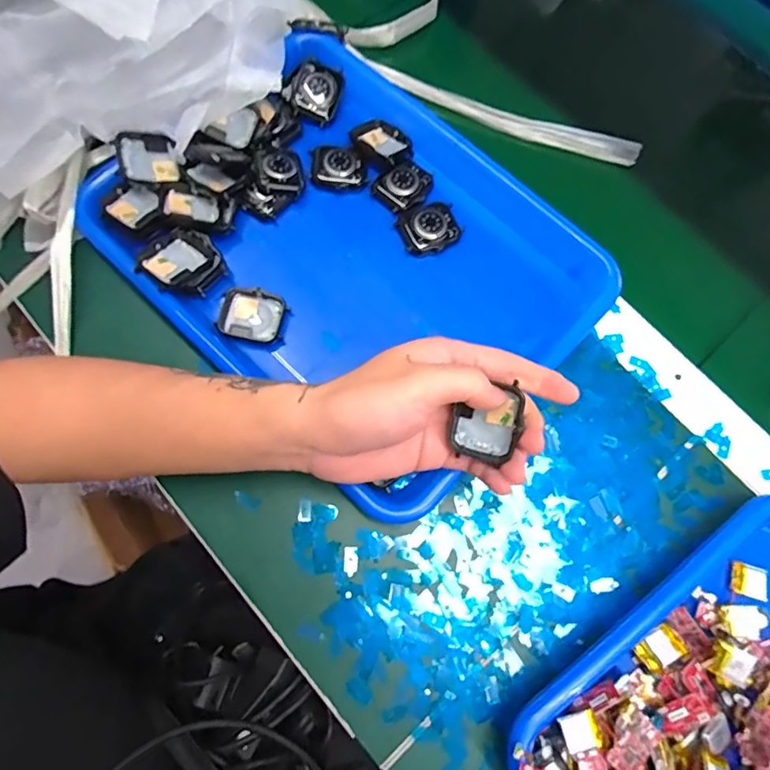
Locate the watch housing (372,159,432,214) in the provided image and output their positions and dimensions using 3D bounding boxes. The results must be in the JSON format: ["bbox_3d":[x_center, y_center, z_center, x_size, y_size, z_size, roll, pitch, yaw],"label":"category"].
[{"bbox_3d":[0.015,-0.156,0.396,0.044,0.009,0.034,-37,78,-12],"label":"watch housing"}]

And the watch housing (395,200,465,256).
[{"bbox_3d":[0.033,-0.121,0.388,0.043,0.010,0.039,-26,76,-9],"label":"watch housing"}]

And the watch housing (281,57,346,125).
[{"bbox_3d":[-0.059,-0.239,0.411,0.042,0.016,0.041,23,103,-16],"label":"watch housing"}]

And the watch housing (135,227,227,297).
[{"bbox_3d":[-0.142,-0.087,0.354,0.043,0.018,0.049,40,76,9],"label":"watch housing"}]

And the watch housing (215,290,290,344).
[{"bbox_3d":[-0.094,-0.049,0.364,0.047,0.012,0.035,14,73,2],"label":"watch housing"}]

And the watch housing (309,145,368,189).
[{"bbox_3d":[-0.037,-0.172,0.399,0.043,0.010,0.033,0,74,-2],"label":"watch housing"}]

